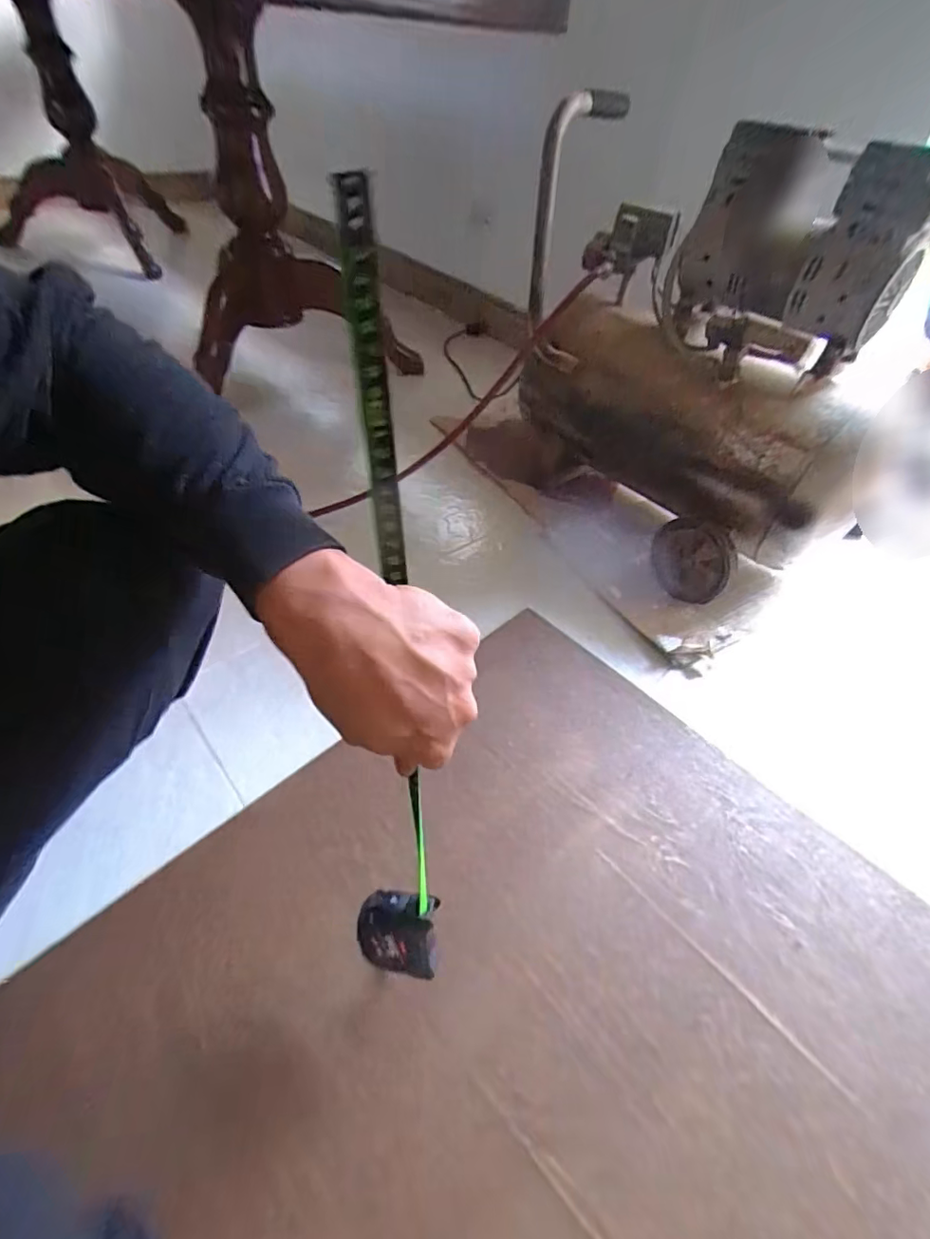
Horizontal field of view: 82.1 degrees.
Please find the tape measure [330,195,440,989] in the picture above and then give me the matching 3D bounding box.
[{"bbox_3d":[-0.052,0.040,0.342,0.056,0.523,0.028,-3,22,-7],"label":"tape measure"}]

